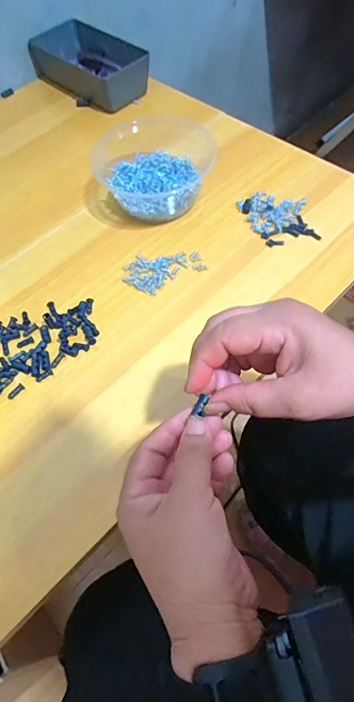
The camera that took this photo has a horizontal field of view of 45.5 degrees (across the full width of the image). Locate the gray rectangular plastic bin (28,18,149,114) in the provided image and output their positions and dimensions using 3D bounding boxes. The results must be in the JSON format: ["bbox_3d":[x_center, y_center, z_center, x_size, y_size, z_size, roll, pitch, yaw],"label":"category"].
[{"bbox_3d":[-0.125,-0.426,0.629,0.176,0.051,0.101,38,69,22],"label":"gray rectangular plastic bin"}]

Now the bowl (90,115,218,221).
[{"bbox_3d":[-0.029,-0.222,0.502,0.131,0.057,0.148,-18,60,-7],"label":"bowl"}]

